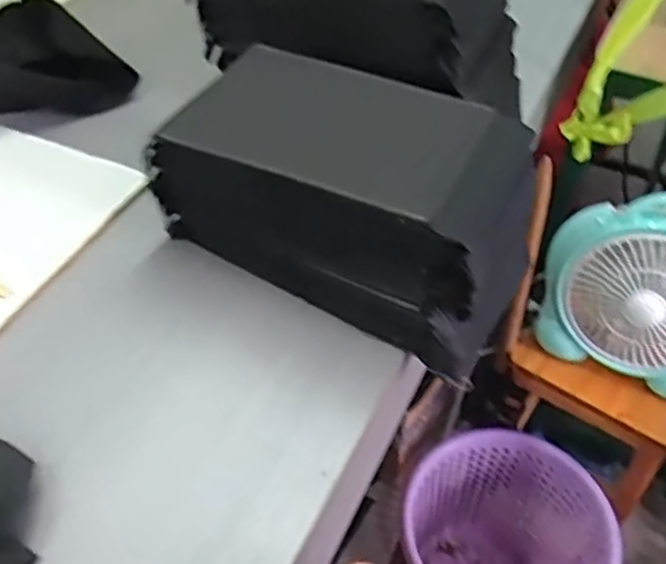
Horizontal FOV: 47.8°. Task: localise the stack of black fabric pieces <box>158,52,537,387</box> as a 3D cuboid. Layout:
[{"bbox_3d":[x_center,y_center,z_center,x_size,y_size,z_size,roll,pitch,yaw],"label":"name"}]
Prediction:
[{"bbox_3d":[0.011,-0.071,0.597,0.275,0.133,0.145,22,49,18],"label":"stack of black fabric pieces"}]

